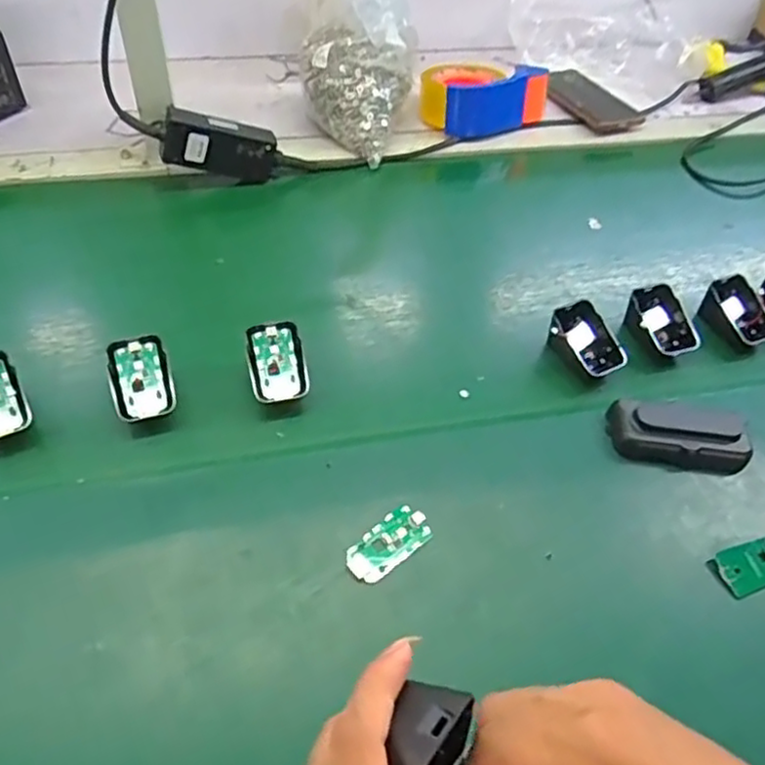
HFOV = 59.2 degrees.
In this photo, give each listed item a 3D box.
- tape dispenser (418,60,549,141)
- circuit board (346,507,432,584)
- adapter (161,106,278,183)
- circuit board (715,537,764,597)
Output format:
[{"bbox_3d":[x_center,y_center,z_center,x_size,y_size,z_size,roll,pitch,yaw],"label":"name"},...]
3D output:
[{"bbox_3d":[0.123,-0.352,0.836,0.151,0.063,0.102,15,50,8],"label":"tape dispenser"},{"bbox_3d":[0.005,0.110,0.464,0.064,0.004,0.030,-35,61,-30],"label":"circuit board"},{"bbox_3d":[-0.170,-0.251,0.716,0.118,0.054,0.030,6,46,-28],"label":"adapter"},{"bbox_3d":[0.273,0.128,0.481,0.069,0.010,0.031,-13,52,-16],"label":"circuit board"}]

